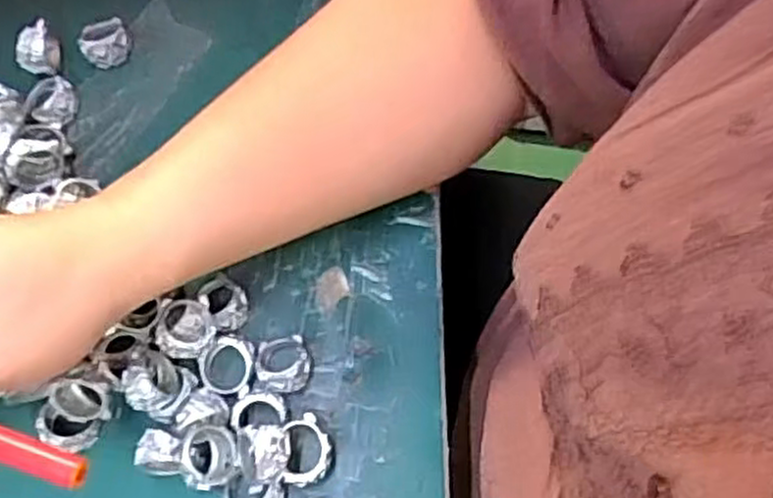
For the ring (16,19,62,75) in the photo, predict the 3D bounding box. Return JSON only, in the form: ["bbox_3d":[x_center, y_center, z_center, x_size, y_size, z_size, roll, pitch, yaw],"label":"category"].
[{"bbox_3d":[-0.174,-0.100,0.374,0.015,0.019,0.024,-6,68,0],"label":"ring"}]

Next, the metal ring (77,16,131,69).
[{"bbox_3d":[-0.143,-0.107,0.380,0.024,0.012,0.027,-21,68,-6],"label":"metal ring"}]

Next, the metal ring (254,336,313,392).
[{"bbox_3d":[-0.044,0.048,0.317,0.023,0.012,0.024,0,68,-1],"label":"metal ring"}]

